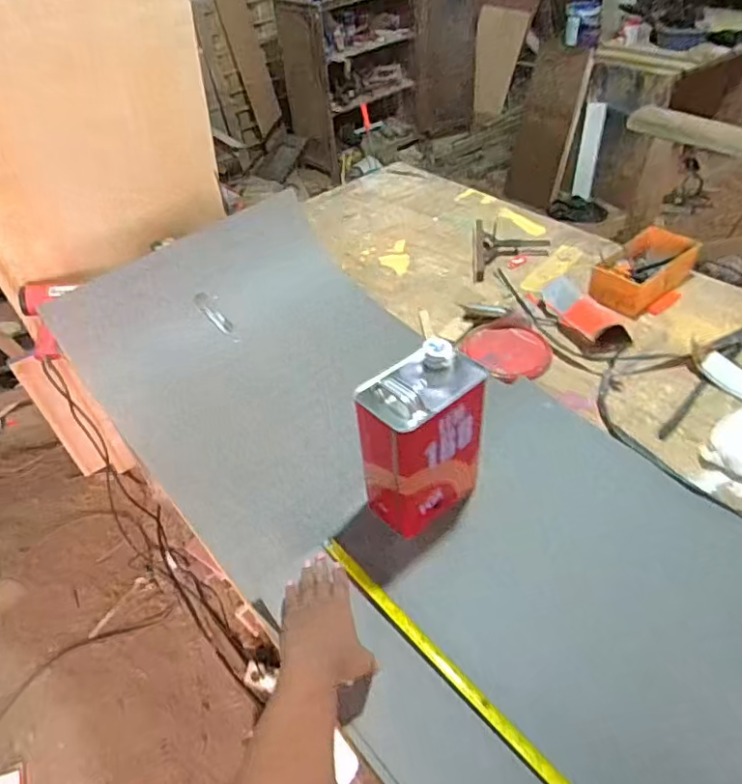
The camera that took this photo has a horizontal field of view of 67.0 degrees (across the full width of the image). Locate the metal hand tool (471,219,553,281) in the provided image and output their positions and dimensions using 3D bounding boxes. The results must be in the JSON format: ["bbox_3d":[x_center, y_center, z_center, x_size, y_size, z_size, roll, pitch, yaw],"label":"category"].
[{"bbox_3d":[0.356,-0.369,1.422,0.182,0.025,0.275,3,46,10],"label":"metal hand tool"}]

